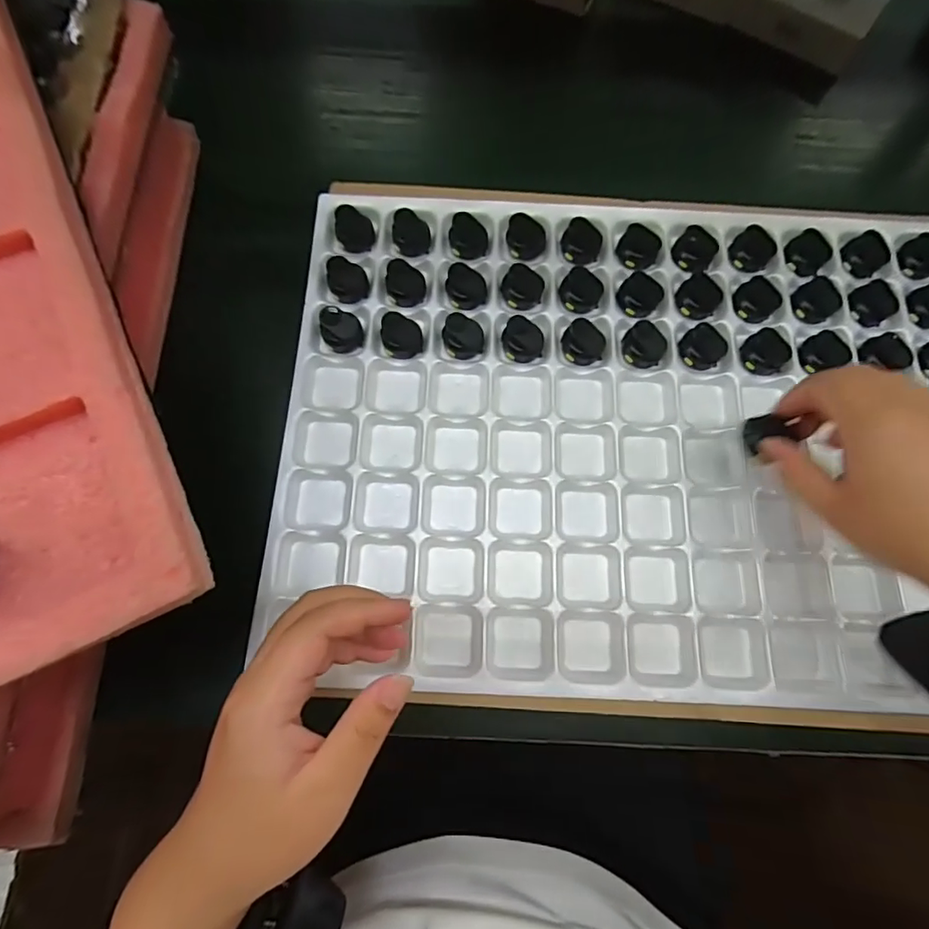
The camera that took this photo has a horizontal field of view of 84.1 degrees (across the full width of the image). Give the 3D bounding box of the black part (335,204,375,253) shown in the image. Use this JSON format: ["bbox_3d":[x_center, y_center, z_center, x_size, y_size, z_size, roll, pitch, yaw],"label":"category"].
[{"bbox_3d":[-0.085,-0.182,0.398,0.028,0.022,0.024,2,75,-2],"label":"black part"}]

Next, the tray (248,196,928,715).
[{"bbox_3d":[0.126,-0.026,0.361,0.490,0.028,0.347,3,74,-1],"label":"tray"}]

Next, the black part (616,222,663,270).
[{"bbox_3d":[0.135,-0.168,0.395,0.031,0.013,0.028,29,76,6],"label":"black part"}]

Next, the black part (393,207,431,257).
[{"bbox_3d":[-0.041,-0.180,0.399,0.028,0.022,0.027,-2,75,-3],"label":"black part"}]

